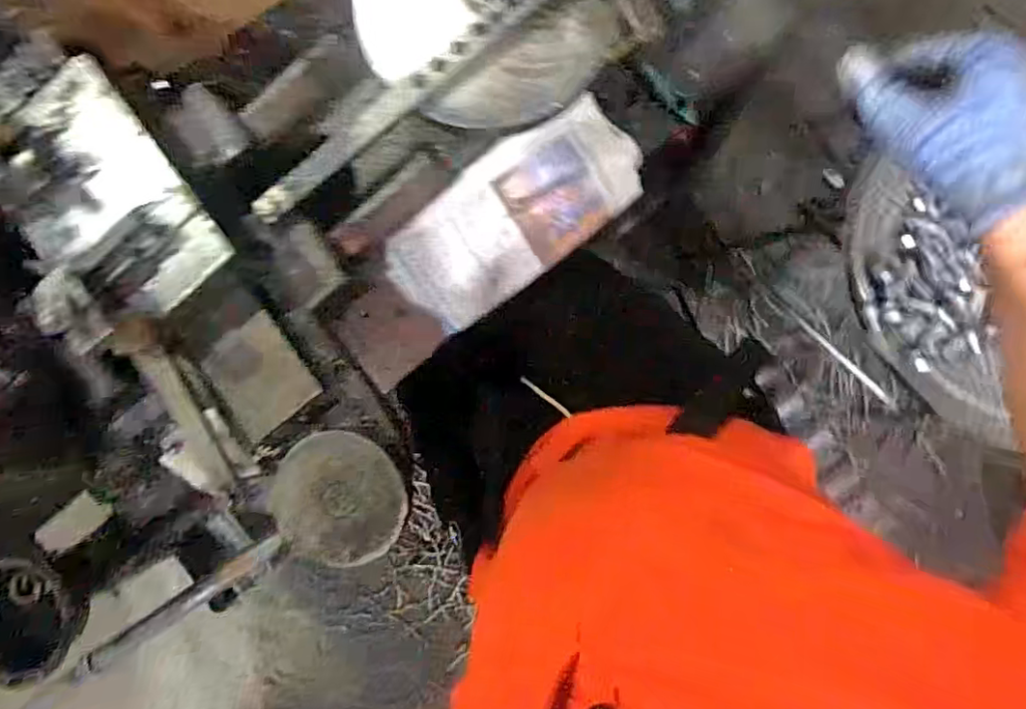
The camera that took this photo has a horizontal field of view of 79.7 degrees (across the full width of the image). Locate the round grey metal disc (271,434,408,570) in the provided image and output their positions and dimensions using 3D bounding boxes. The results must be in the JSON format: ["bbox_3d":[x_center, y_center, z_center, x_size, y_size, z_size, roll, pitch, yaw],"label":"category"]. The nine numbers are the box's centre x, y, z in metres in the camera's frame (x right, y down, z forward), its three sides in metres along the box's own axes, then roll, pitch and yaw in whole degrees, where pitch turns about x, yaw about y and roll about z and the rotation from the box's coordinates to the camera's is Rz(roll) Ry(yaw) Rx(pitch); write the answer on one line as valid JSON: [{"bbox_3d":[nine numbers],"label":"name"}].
[{"bbox_3d":[-0.126,0.105,0.450,0.097,0.022,0.094,0,92,7],"label":"round grey metal disc"}]

